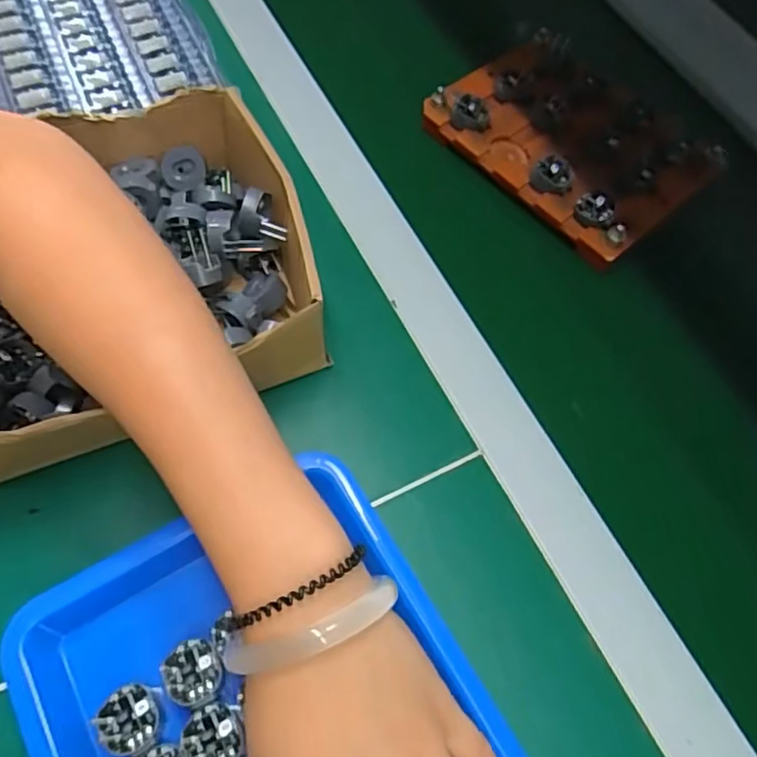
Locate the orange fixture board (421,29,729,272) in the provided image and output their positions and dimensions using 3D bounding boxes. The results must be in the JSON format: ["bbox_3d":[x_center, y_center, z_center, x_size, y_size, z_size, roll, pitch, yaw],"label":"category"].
[{"bbox_3d":[0.150,-0.189,0.469,0.157,0.033,0.184,-38,72,-22],"label":"orange fixture board"}]

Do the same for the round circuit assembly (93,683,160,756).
[{"bbox_3d":[-0.112,0.151,0.275,0.026,0.004,0.026,2,62,-4],"label":"round circuit assembly"}]

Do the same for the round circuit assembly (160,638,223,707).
[{"bbox_3d":[-0.086,0.135,0.285,0.026,0.004,0.027,2,62,-4],"label":"round circuit assembly"}]

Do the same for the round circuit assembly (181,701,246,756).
[{"bbox_3d":[-0.073,0.158,0.273,0.025,0.004,0.028,-4,63,-8],"label":"round circuit assembly"}]

